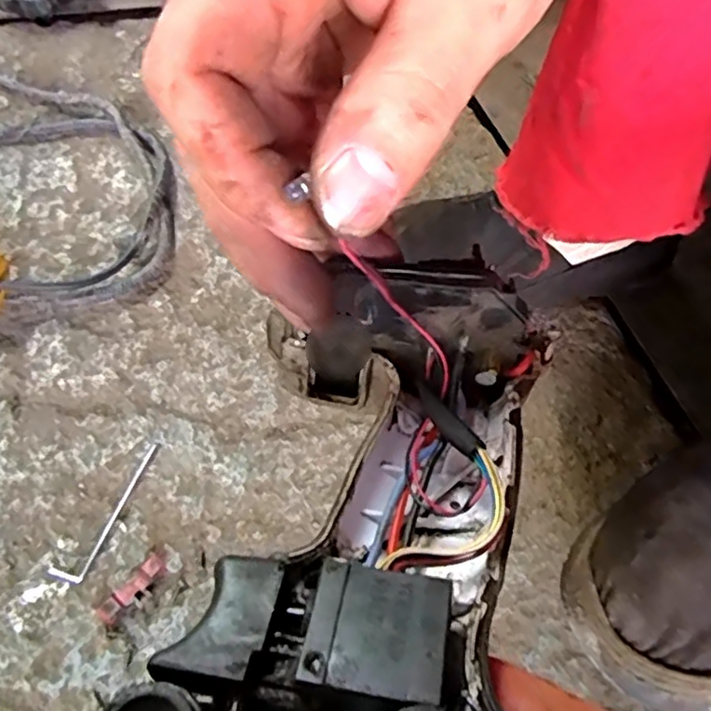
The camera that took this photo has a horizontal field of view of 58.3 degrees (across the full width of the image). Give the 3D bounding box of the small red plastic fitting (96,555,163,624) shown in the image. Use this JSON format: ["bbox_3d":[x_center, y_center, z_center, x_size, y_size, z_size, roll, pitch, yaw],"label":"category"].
[{"bbox_3d":[-0.118,0.125,0.340,0.015,0.007,0.038,37,62,18],"label":"small red plastic fitting"}]

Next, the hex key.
[{"bbox_3d":[-0.138,0.087,0.362,0.017,0.004,0.086,22,60,12],"label":"hex key"}]

